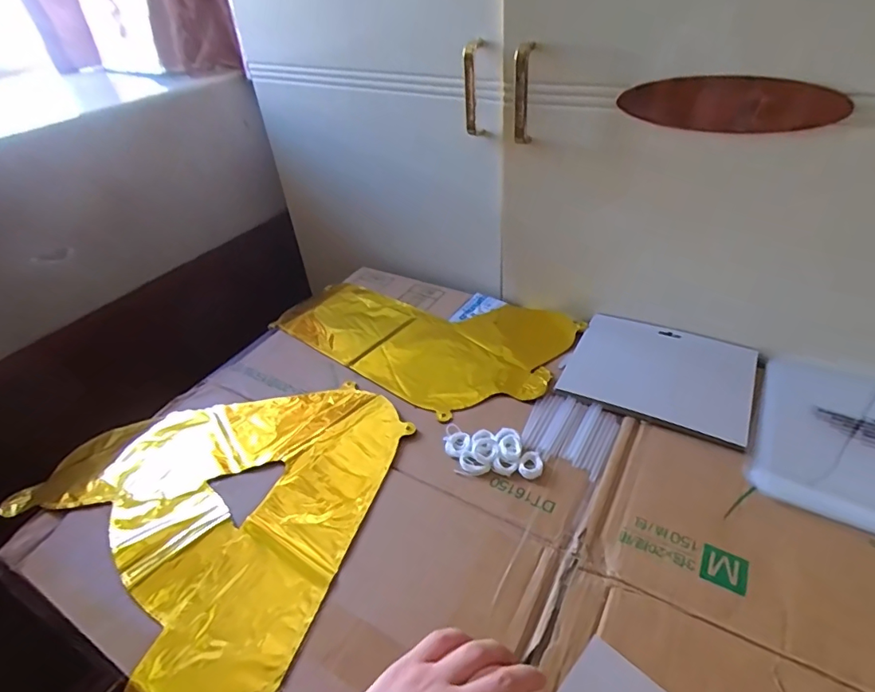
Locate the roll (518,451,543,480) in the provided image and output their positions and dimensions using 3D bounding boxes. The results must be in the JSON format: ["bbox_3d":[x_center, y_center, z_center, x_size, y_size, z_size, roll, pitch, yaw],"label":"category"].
[{"bbox_3d":[0.092,0.114,0.485,0.022,0.007,0.028,19,45,26],"label":"roll"}]

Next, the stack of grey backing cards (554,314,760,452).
[{"bbox_3d":[0.251,0.028,0.568,0.188,0.004,0.159,17,45,25],"label":"stack of grey backing cards"}]

